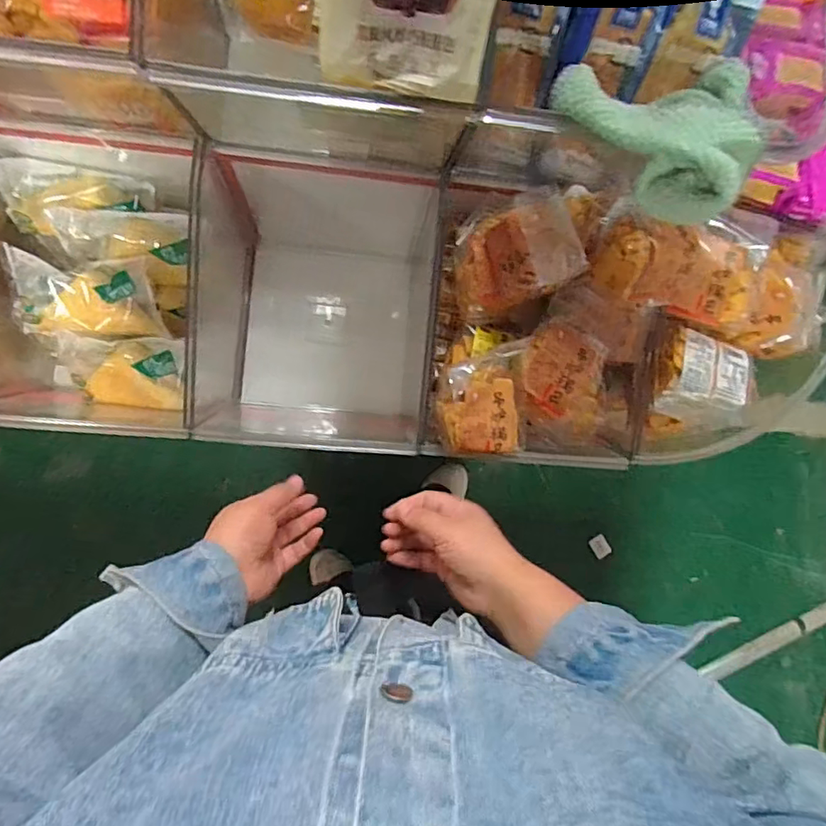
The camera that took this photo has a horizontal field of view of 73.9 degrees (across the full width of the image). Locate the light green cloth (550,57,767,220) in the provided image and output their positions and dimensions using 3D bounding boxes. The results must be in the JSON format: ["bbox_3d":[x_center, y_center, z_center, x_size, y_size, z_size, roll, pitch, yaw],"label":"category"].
[{"bbox_3d":[0.191,-0.223,0.403,0.161,0.069,0.113,34,83,-2],"label":"light green cloth"}]

